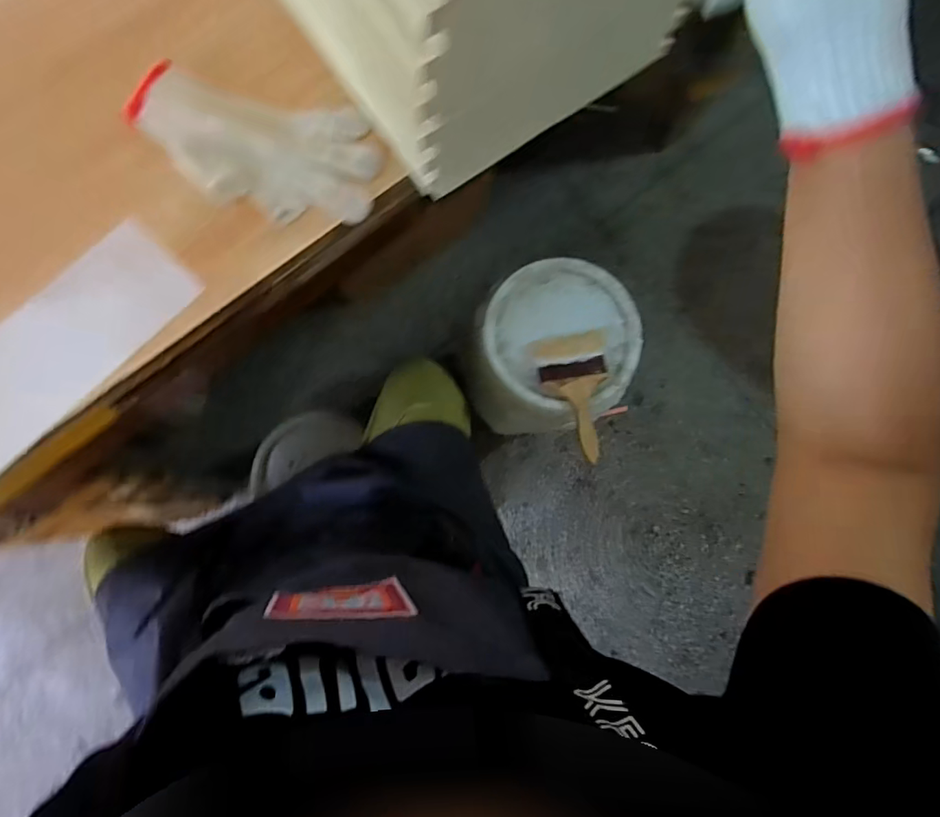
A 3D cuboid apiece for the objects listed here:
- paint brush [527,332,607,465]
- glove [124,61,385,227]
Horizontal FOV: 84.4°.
[{"bbox_3d":[0.166,-0.019,0.795,0.122,0.045,0.203,-8,82,-2],"label":"paint brush"},{"bbox_3d":[-0.179,-0.220,0.439,0.196,0.027,0.102,7,82,1],"label":"glove"}]

